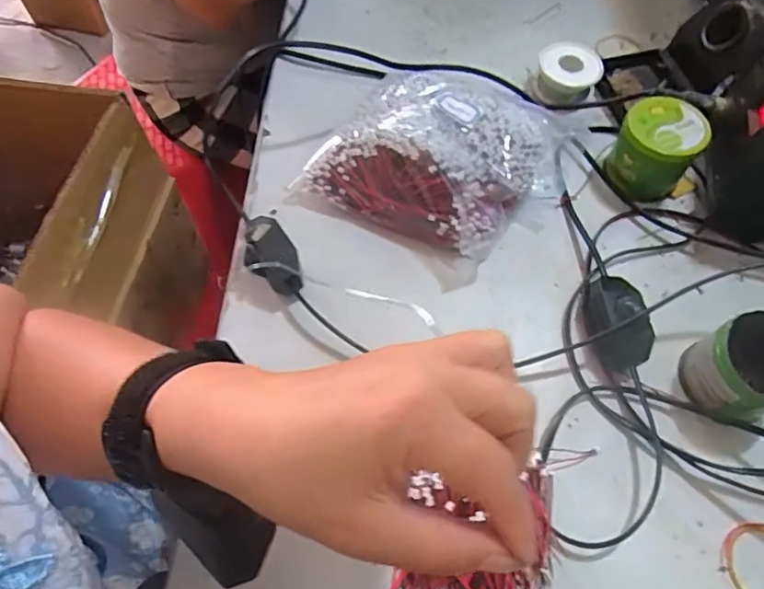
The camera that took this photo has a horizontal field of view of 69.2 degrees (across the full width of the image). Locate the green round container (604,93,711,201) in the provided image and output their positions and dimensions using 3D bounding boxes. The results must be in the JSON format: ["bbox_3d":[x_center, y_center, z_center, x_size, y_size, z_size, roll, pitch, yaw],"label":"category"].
[{"bbox_3d":[0.209,-0.112,0.423,0.057,0.052,0.055,1,63,-1],"label":"green round container"}]

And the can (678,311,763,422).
[{"bbox_3d":[0.223,0.047,0.341,0.056,0.052,0.054,1,63,-1],"label":"can"}]

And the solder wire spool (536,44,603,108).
[{"bbox_3d":[0.158,-0.188,0.474,0.050,0.031,0.055,1,63,-1],"label":"solder wire spool"}]

